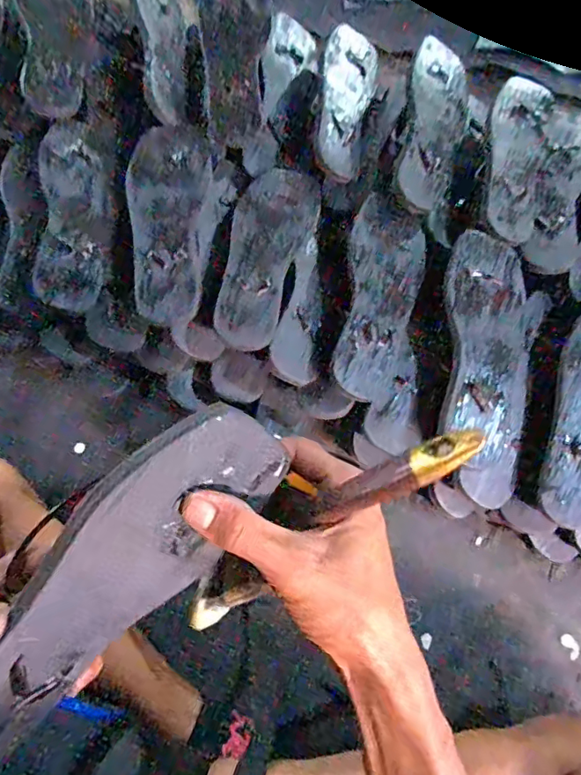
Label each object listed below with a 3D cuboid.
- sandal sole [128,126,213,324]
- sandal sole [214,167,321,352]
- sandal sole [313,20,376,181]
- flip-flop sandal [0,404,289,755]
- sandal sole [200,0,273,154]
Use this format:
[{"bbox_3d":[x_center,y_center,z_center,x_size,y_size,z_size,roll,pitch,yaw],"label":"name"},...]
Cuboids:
[{"bbox_3d":[-0.139,-0.185,0.577,0.086,0.028,0.230,5,73,-9],"label":"sandal sole"},{"bbox_3d":[-0.027,-0.149,0.565,0.085,0.021,0.226,13,68,2],"label":"sandal sole"},{"bbox_3d":[0.066,-0.357,0.637,0.062,0.034,0.235,10,68,1],"label":"sandal sole"},{"bbox_3d":[-0.106,0.087,0.269,0.216,0.087,0.051,-42,43,-13],"label":"flip-flop sandal"},{"bbox_3d":[-0.069,-0.409,0.636,0.081,0.013,0.247,1,83,-3],"label":"sandal sole"}]

